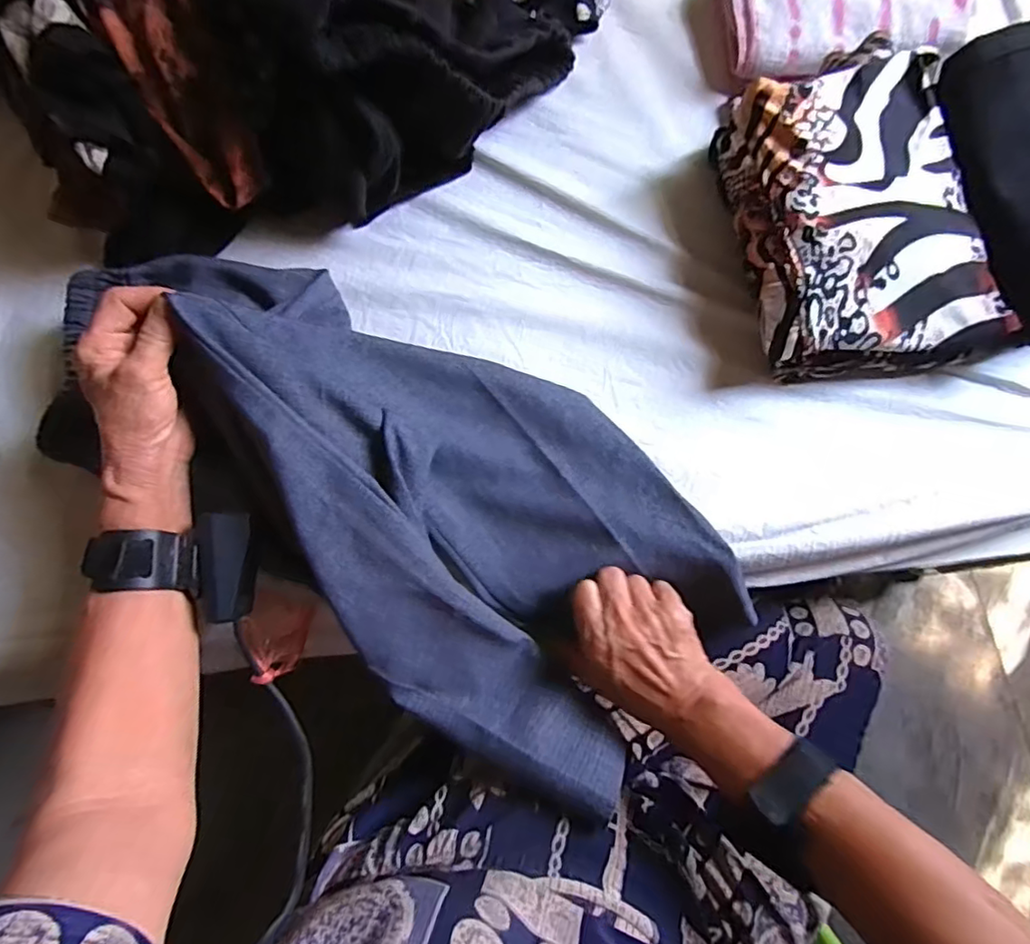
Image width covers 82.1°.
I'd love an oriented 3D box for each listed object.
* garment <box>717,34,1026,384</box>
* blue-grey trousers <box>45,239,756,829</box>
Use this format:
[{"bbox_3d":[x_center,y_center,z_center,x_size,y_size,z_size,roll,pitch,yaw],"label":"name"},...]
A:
[{"bbox_3d":[0.263,-0.206,0.475,0.172,0.079,0.254,-9,76,-1],"label":"garment"},{"bbox_3d":[-0.041,0.008,0.417,0.236,0.144,0.429,-41,78,-9],"label":"blue-grey trousers"}]

